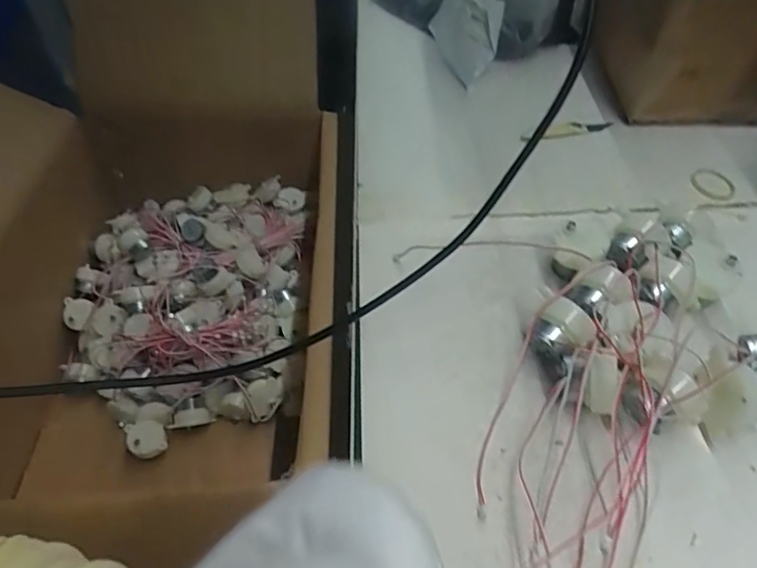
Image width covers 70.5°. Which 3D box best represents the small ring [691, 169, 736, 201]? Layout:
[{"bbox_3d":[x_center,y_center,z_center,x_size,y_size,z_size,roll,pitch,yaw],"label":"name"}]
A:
[{"bbox_3d":[0.238,-0.071,0.381,0.028,0.004,0.033,1,50,2],"label":"small ring"}]

